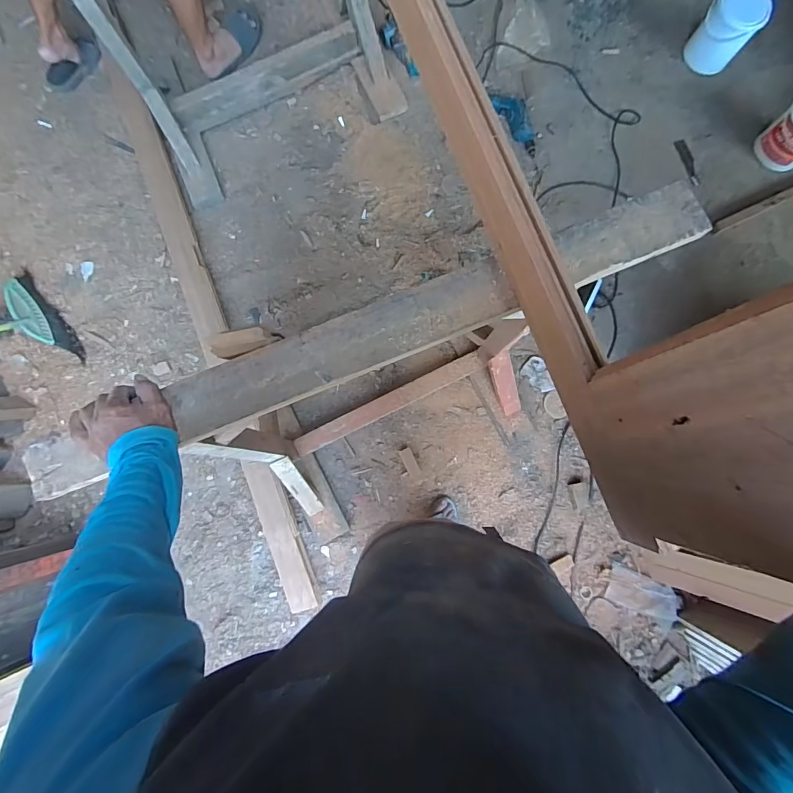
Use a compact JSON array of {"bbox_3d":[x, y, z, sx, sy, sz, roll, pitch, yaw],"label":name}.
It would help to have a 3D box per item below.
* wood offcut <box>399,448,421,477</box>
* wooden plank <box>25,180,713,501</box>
[{"bbox_3d":[0.046,0.218,1.450,0.040,0.008,0.093,-24,82,-3],"label":"wood offcut"},{"bbox_3d":[-0.028,-0.087,0.631,1.009,0.030,0.089,-22,82,-2],"label":"wooden plank"}]

